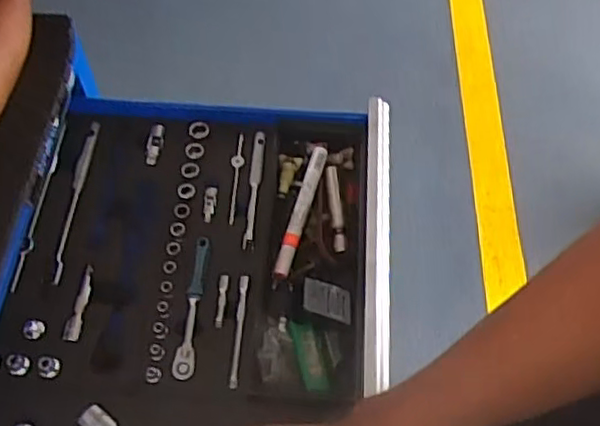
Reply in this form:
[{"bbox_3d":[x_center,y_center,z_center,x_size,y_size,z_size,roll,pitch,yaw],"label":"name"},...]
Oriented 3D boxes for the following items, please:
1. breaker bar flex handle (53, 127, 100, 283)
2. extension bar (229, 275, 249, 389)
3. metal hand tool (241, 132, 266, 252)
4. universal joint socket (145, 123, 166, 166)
[{"bbox_3d":[-0.217,-0.012,0.632,0.017,0.014,0.175,4,59,0],"label":"breaker bar flex handle"},{"bbox_3d":[-0.052,0.101,0.564,0.007,0.007,0.099,3,59,0],"label":"extension bar"},{"bbox_3d":[-0.044,-0.024,0.637,0.011,0.009,0.128,4,59,0],"label":"metal hand tool"},{"bbox_3d":[-0.147,-0.069,0.665,0.016,0.010,0.045,8,59,3],"label":"universal joint socket"}]

